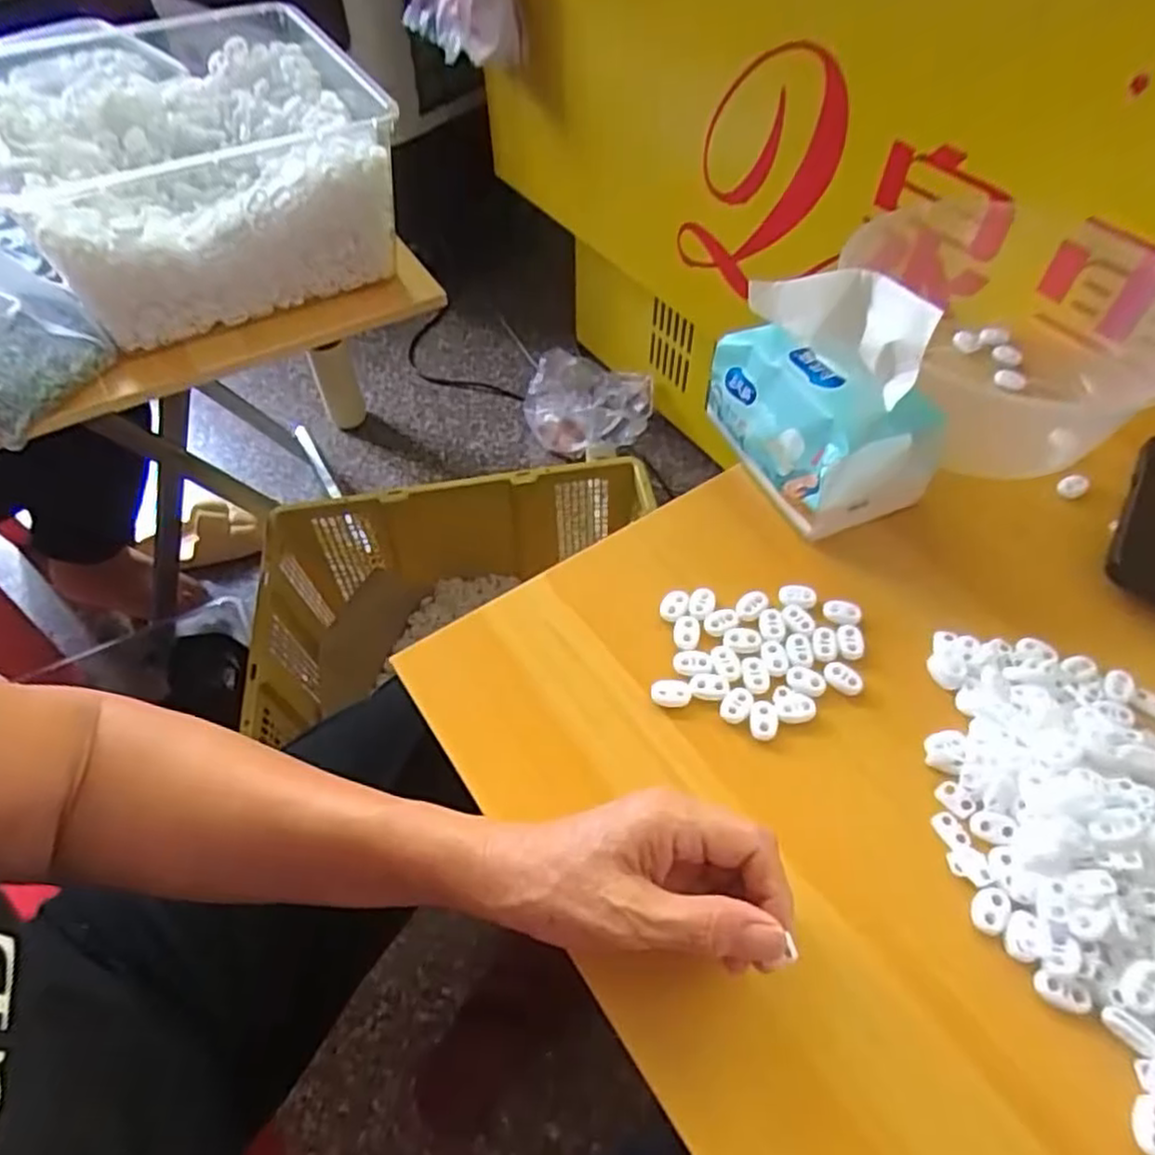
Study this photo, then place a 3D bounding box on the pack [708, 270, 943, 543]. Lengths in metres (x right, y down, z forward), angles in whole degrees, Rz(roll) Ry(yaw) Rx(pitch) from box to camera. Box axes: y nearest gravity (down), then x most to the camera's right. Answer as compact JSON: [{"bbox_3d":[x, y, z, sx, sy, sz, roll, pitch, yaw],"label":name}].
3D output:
[{"bbox_3d":[0.163,-0.125,0.474,0.091,0.134,0.144,-20,56,-13],"label":"pack"}]

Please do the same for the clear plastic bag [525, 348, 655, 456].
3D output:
[{"bbox_3d":[0.023,-0.326,1.317,0.223,0.110,0.204,7,55,6],"label":"clear plastic bag"}]

